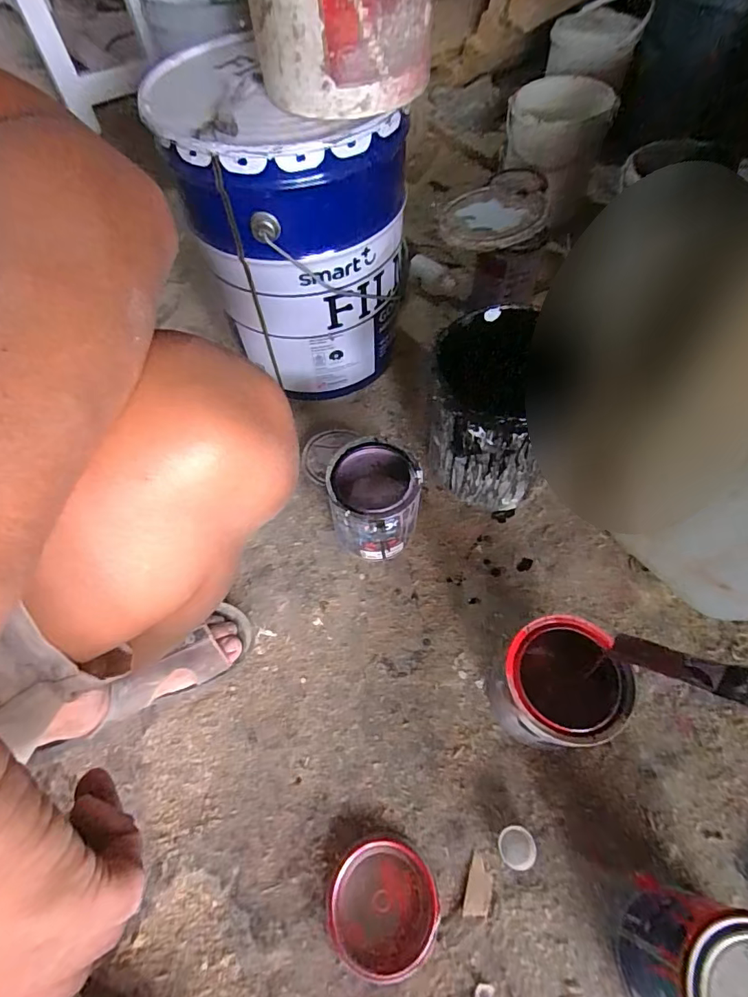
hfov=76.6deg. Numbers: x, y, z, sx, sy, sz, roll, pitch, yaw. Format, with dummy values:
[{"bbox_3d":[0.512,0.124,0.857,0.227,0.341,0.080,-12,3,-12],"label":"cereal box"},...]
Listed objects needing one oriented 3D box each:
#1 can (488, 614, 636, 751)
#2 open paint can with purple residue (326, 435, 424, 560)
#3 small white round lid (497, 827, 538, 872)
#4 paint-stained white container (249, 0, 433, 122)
[{"bbox_3d":[0.176,0.189,0.473,0.104,0.139,0.100,-1,59,2],"label":"can"},{"bbox_3d":[0.002,0.007,0.592,0.103,0.130,0.104,-1,59,2],"label":"open paint can with purple residue"},{"bbox_3d":[0.139,0.338,0.459,0.033,0.011,0.034,-5,59,0],"label":"small white round lid"},{"bbox_3d":[-0.031,-0.441,0.420,0.132,0.140,0.115,-36,62,-18],"label":"paint-stained white container"}]

